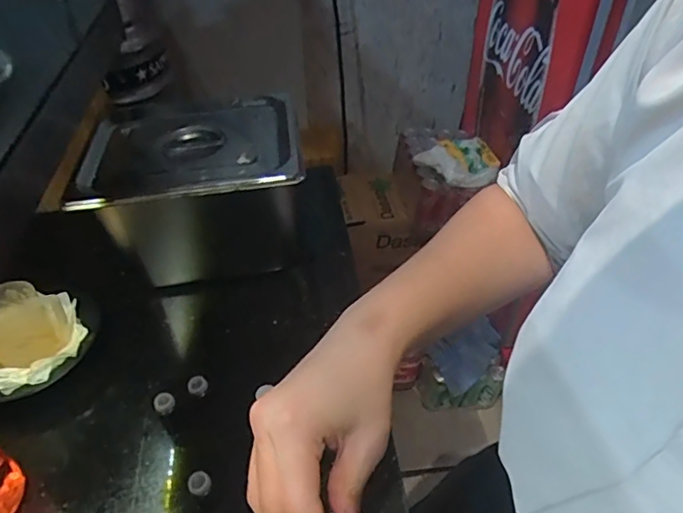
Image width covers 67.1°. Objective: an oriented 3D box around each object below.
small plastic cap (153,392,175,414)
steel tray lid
[{"bbox_3d":[-0.212,0.174,0.614,0.024,0.016,0.022,-1,42,1],"label":"small plastic cap"},{"bbox_3d":[-0.219,-0.164,0.779,0.307,0.041,0.258,-7,43,-6],"label":"steel tray lid"}]

